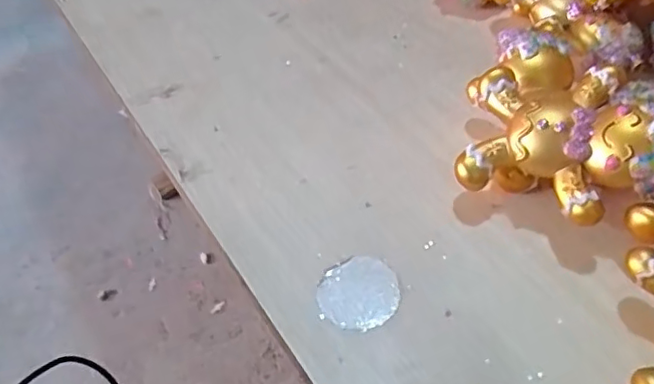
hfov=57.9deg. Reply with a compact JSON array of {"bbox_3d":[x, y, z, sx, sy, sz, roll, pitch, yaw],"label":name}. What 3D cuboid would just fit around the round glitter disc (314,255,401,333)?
[{"bbox_3d":[0.018,0.055,0.321,0.044,0.004,0.042,-3,51,4],"label":"round glitter disc"}]

